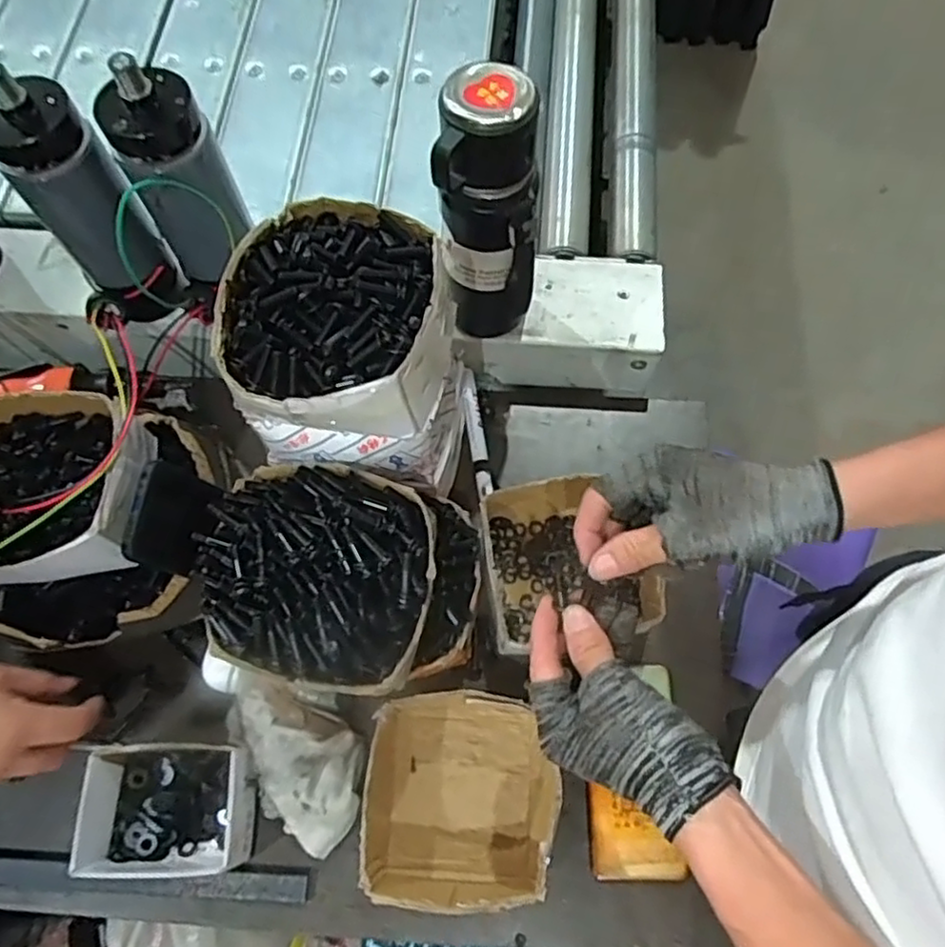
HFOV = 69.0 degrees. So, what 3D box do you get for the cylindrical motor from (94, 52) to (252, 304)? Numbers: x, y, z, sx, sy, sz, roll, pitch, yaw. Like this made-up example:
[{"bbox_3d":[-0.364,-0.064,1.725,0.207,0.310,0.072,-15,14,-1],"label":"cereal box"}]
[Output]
[{"bbox_3d":[-0.228,-0.226,0.546,0.076,0.179,0.060,-30,71,-10],"label":"cylindrical motor"}]

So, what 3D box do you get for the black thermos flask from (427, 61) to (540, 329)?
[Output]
[{"bbox_3d":[0.015,-0.194,0.547,0.071,0.233,0.067,4,69,2],"label":"black thermos flask"}]

